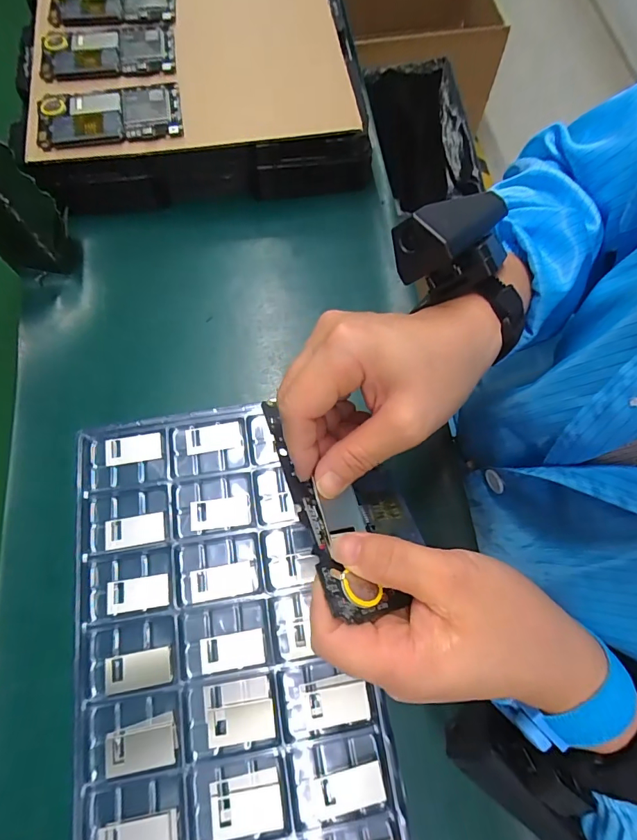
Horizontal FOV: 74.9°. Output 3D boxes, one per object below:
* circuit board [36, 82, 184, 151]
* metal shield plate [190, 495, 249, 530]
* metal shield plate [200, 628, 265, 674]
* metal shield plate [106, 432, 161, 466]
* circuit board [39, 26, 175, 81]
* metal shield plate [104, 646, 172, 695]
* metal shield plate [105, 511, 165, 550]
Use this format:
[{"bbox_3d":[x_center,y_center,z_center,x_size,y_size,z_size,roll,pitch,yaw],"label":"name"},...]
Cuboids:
[{"bbox_3d":[-0.186,-0.270,0.368,0.122,0.012,0.067,-12,71,-3],"label":"circuit board"},{"bbox_3d":[-0.077,0.072,0.322,0.045,0.004,0.022,-5,70,-4],"label":"metal shield plate"},{"bbox_3d":[-0.060,0.162,0.292,0.044,0.004,0.022,-10,65,-1],"label":"metal shield plate"},{"bbox_3d":[-0.150,0.023,0.337,0.043,0.006,0.021,-9,71,-5],"label":"metal shield plate"},{"bbox_3d":[-0.201,-0.347,0.392,0.122,0.011,0.068,-5,71,-1],"label":"circuit board"},{"bbox_3d":[-0.124,0.172,0.286,0.044,0.004,0.022,-8,71,-5],"label":"metal shield plate"},{"bbox_3d":[-0.140,0.084,0.316,0.044,0.004,0.022,-9,71,-5],"label":"metal shield plate"}]

